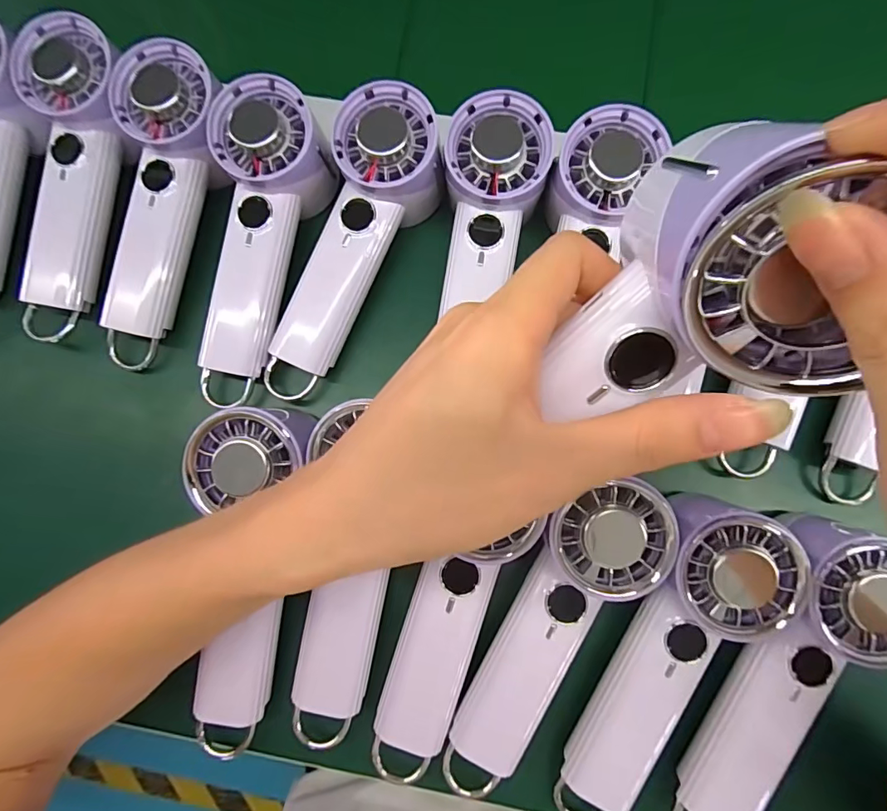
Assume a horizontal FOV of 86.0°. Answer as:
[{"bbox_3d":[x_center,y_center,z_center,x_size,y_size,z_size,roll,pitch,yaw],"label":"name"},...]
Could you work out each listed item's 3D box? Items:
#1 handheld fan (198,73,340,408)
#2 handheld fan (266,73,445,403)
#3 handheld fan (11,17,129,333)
[{"bbox_3d":[-0.119,-0.096,0.300,0.065,0.038,0.198,14,97,3],"label":"handheld fan"},{"bbox_3d":[-0.059,-0.096,0.302,0.062,0.046,0.196,26,97,5],"label":"handheld fan"},{"bbox_3d":[-0.236,-0.140,0.304,0.057,0.033,0.191,10,98,3],"label":"handheld fan"}]

